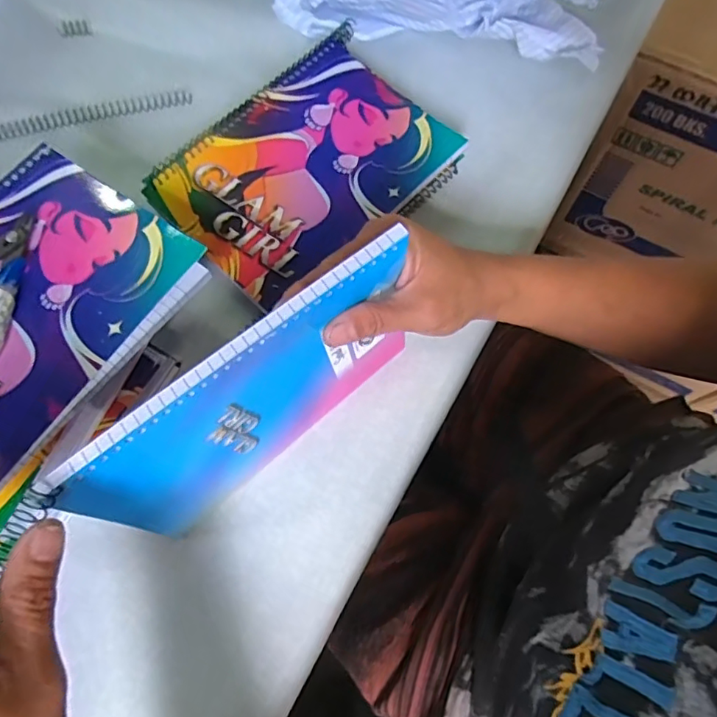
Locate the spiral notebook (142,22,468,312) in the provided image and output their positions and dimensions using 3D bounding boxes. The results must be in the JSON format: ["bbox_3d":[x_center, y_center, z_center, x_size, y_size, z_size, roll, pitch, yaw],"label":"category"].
[{"bbox_3d":[-0.040,-0.144,0.404,0.195,0.009,0.148,-43,77,-11],"label":"spiral notebook"}]

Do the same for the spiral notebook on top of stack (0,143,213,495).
[{"bbox_3d":[-0.203,-0.028,0.314,0.151,0.014,0.194,36,76,12],"label":"spiral notebook on top of stack"}]

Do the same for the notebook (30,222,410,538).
[{"bbox_3d":[-0.052,0.028,0.304,0.190,0.157,0.012,-38,70,-14],"label":"notebook"}]

